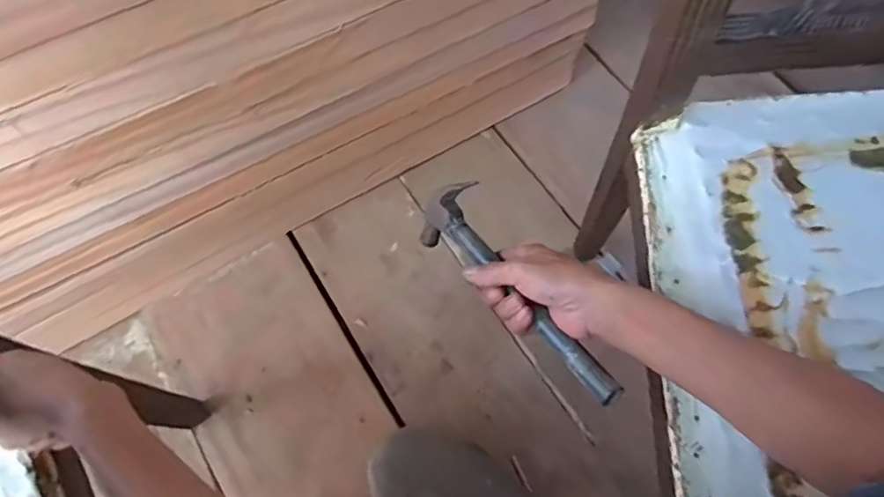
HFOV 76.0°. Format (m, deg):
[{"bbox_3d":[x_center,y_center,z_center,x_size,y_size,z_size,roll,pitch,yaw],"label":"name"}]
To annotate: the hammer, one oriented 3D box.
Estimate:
[{"bbox_3d":[0.067,0.035,0.529,0.053,0.072,0.268,-33,53,-13],"label":"hammer"}]

